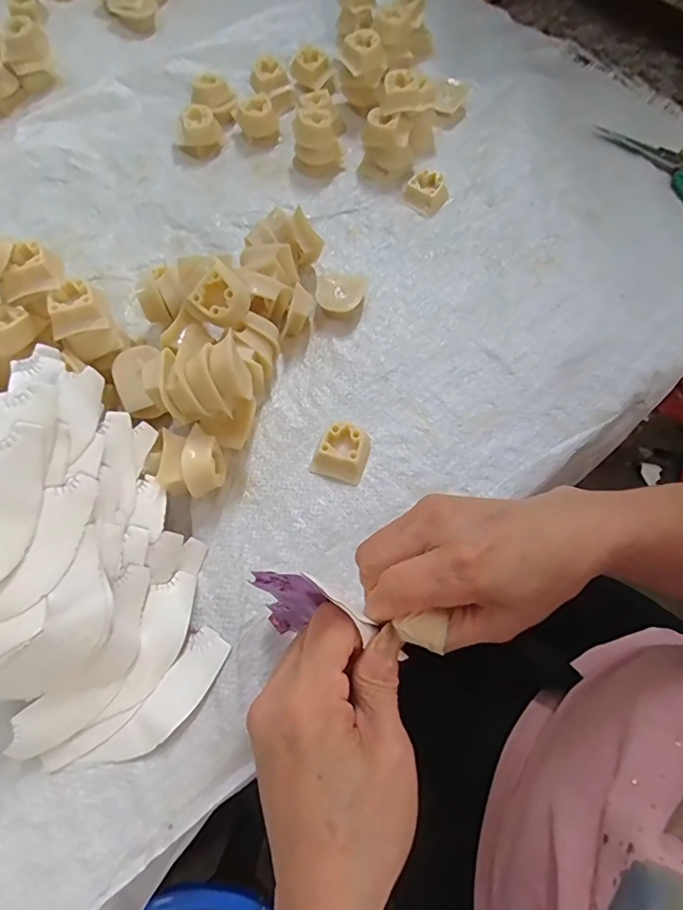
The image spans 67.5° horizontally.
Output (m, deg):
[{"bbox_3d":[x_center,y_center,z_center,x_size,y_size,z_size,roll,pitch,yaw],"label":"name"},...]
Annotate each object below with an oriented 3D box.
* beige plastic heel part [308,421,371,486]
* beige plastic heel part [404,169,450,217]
[{"bbox_3d":[0.003,-0.004,0.379,0.036,0.016,0.048,22,69,11],"label":"beige plastic heel part"},{"bbox_3d":[0.080,-0.248,0.482,0.037,0.020,0.033,35,72,15],"label":"beige plastic heel part"}]

